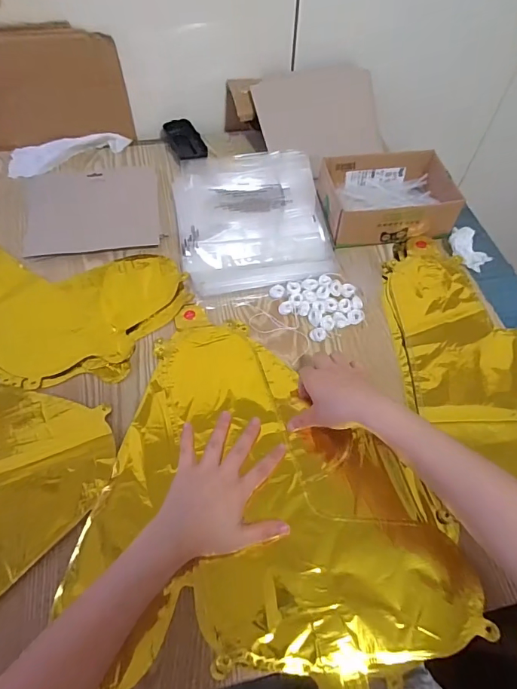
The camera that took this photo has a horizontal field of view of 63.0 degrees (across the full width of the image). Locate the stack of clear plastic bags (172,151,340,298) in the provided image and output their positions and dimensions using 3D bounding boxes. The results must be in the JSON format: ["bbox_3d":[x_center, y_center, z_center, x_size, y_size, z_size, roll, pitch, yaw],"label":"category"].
[{"bbox_3d":[-0.012,-0.201,0.646,0.220,0.020,0.273,-8,59,-8],"label":"stack of clear plastic bags"}]

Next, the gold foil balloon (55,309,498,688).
[{"bbox_3d":[0.007,0.140,0.456,0.363,0.015,0.394,-3,58,-5],"label":"gold foil balloon"}]

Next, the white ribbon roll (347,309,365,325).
[{"bbox_3d":[0.128,-0.036,0.553,0.021,0.007,0.020,1,58,-2],"label":"white ribbon roll"}]

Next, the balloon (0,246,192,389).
[{"bbox_3d":[-0.328,-0.082,0.568,0.420,0.013,0.228,22,59,11],"label":"balloon"}]

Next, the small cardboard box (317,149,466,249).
[{"bbox_3d":[0.199,-0.229,0.651,0.196,0.055,0.145,-8,59,-8],"label":"small cardboard box"}]

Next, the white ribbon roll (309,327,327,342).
[{"bbox_3d":[0.076,-0.014,0.537,0.021,0.007,0.018,20,59,10],"label":"white ribbon roll"}]

